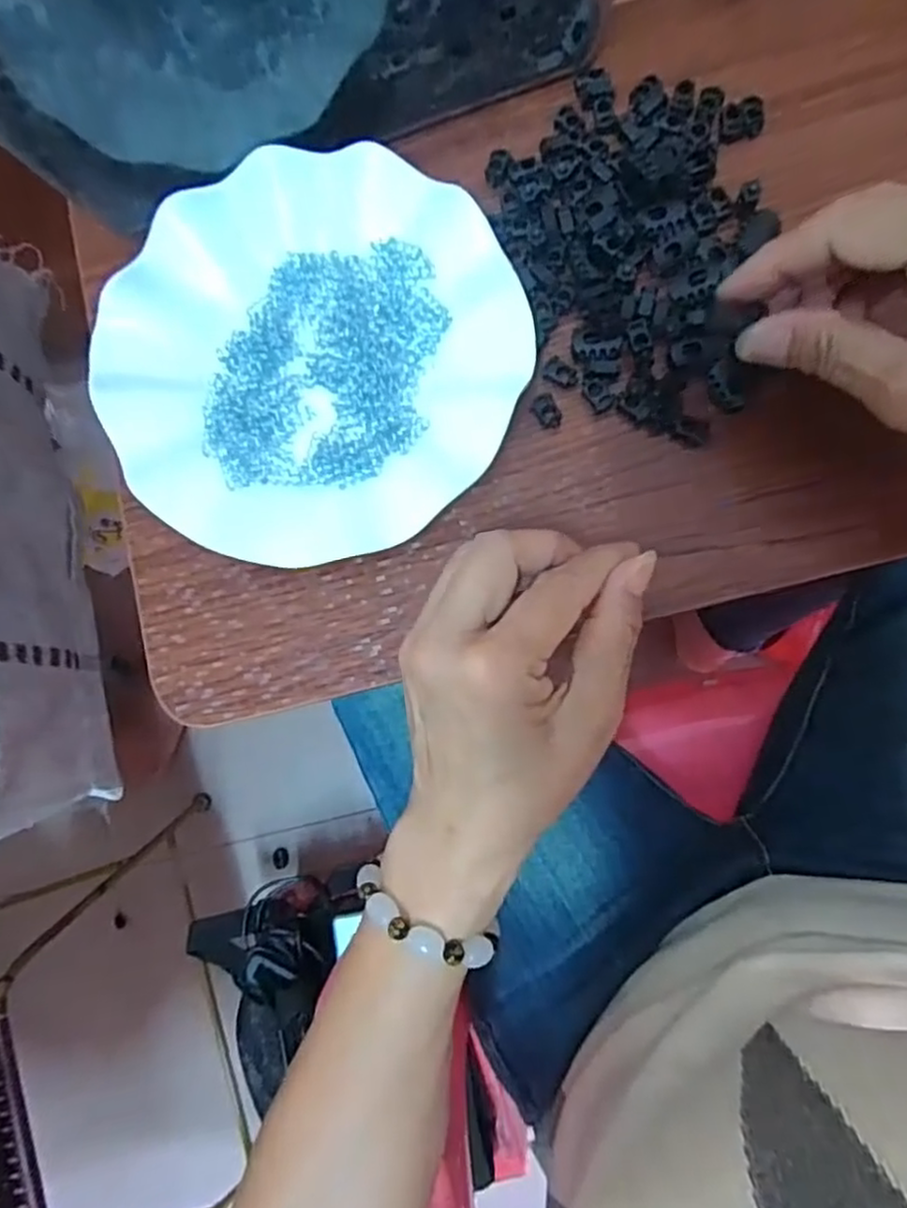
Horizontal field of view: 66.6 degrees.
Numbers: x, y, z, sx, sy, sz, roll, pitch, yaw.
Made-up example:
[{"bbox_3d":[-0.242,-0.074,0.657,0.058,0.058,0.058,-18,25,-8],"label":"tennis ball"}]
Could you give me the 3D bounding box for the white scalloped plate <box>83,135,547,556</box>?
[{"bbox_3d":[-0.064,-0.109,0.306,0.177,0.023,0.178,-1,84,6],"label":"white scalloped plate"}]

